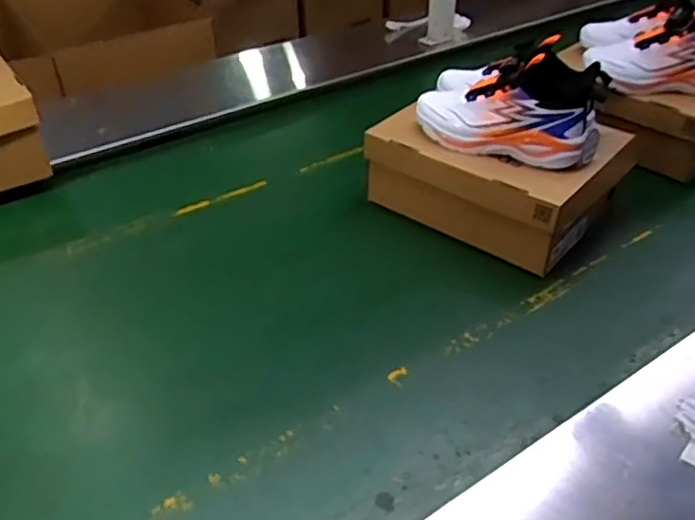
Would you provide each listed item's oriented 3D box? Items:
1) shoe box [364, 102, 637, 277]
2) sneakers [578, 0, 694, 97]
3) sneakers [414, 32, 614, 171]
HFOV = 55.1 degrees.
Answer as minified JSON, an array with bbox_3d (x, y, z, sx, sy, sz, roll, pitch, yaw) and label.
[{"bbox_3d":[0.218,-0.135,0.964,0.300,0.128,0.246,31,49,33],"label":"shoe box"},{"bbox_3d":[0.508,-0.351,1.064,0.229,0.107,0.165,-3,39,-2],"label":"sneakers"},{"bbox_3d":[0.218,-0.218,0.896,0.242,0.109,0.138,19,41,24],"label":"sneakers"}]

